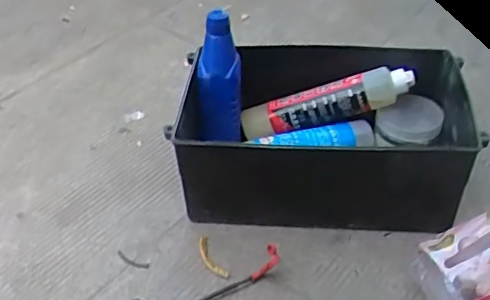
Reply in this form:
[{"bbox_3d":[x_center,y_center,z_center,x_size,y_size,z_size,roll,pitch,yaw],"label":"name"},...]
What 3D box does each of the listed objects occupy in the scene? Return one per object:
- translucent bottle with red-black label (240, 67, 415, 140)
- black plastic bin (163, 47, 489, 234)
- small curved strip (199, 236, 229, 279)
[{"bbox_3d":[0.103,-0.063,0.744,0.226,0.044,0.039,-15,40,17],"label":"translucent bottle with red-black label"},{"bbox_3d":[0.095,-0.025,0.700,0.326,0.128,0.207,1,42,4],"label":"black plastic bin"},{"bbox_3d":[-0.040,0.122,0.642,0.017,0.004,0.066,-19,45,-18],"label":"small curved strip"}]

